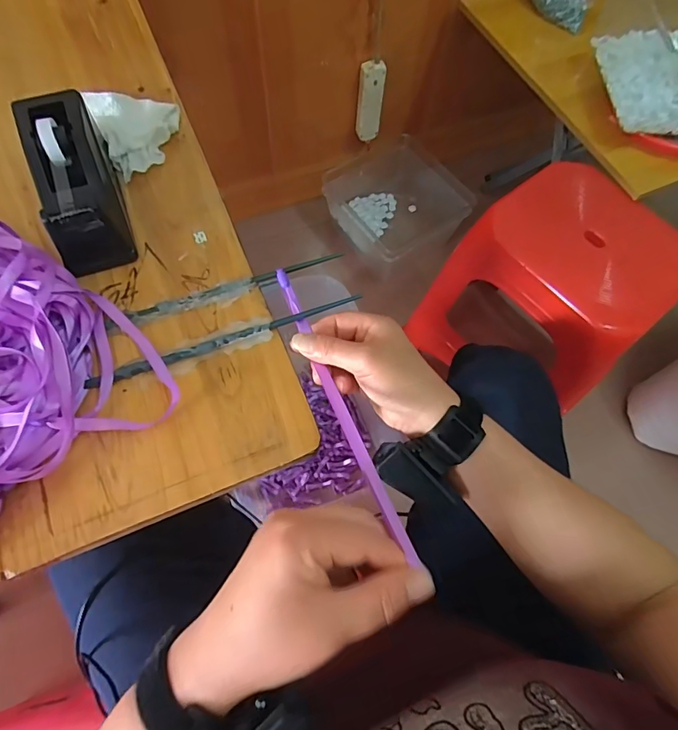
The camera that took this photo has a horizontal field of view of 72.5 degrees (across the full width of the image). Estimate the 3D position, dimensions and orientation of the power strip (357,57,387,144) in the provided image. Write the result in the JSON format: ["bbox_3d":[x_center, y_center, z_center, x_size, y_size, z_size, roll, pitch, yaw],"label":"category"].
[{"bbox_3d":[0.077,-0.643,1.140,0.057,0.192,0.030,6,67,-1],"label":"power strip"}]

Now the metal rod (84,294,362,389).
[{"bbox_3d":[-0.090,-0.022,0.387,0.230,0.008,0.010,-19,69,-11],"label":"metal rod"}]

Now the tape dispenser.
[{"bbox_3d":[-0.231,-0.160,0.407,0.059,0.072,0.158,-18,69,-10],"label":"tape dispenser"}]

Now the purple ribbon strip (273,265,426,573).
[{"bbox_3d":[-0.003,0.020,0.343,0.010,0.028,0.264,-18,52,-10],"label":"purple ribbon strip"}]

